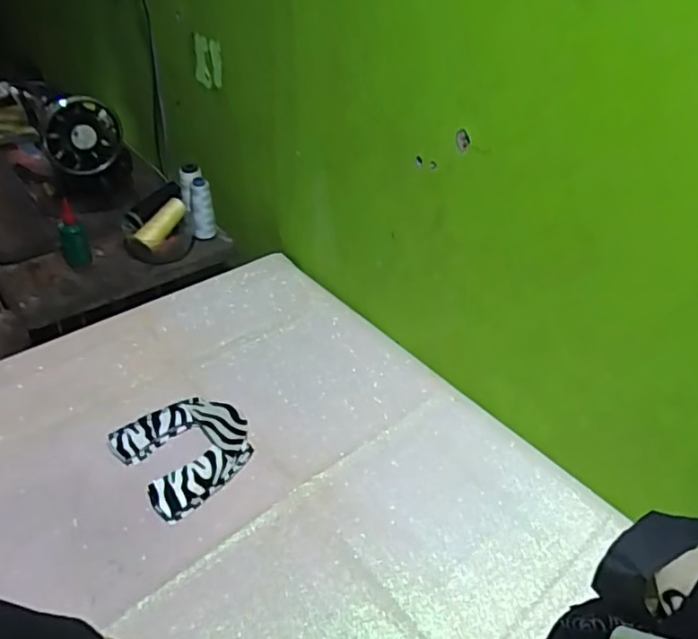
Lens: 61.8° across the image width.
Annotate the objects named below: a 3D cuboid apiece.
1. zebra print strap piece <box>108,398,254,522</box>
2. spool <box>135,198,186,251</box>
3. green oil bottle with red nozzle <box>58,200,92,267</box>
[{"bbox_3d":[-0.195,0.159,0.719,0.143,0.023,0.148,-27,47,-32],"label":"zebra print strap piece"},{"bbox_3d":[-0.334,-0.172,1.037,0.037,0.041,0.113,16,53,15],"label":"spool"},{"bbox_3d":[-0.471,-0.138,0.993,0.045,0.108,0.032,-18,43,-24],"label":"green oil bottle with red nozzle"}]

